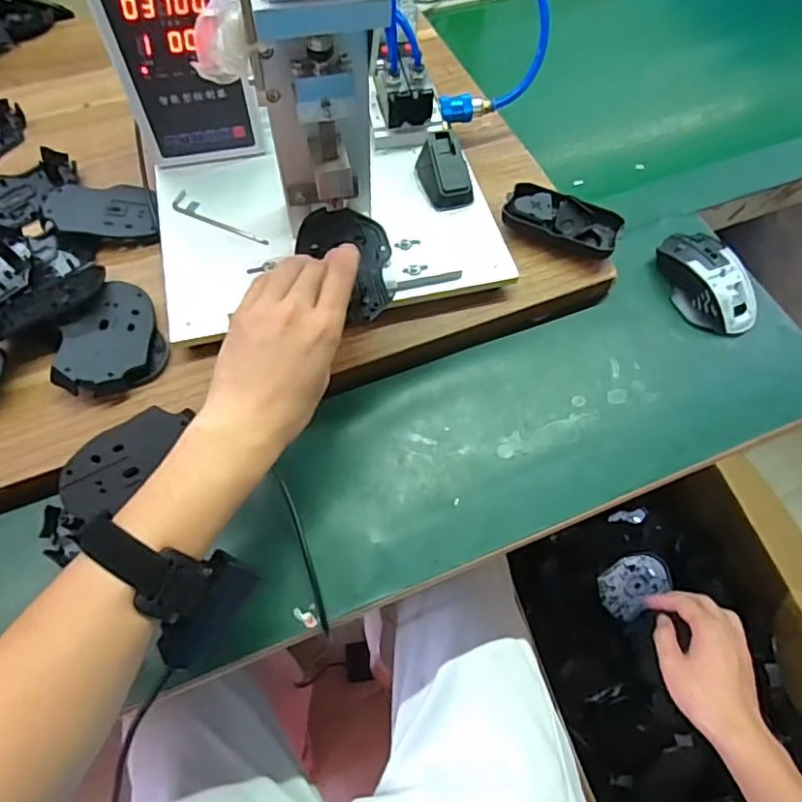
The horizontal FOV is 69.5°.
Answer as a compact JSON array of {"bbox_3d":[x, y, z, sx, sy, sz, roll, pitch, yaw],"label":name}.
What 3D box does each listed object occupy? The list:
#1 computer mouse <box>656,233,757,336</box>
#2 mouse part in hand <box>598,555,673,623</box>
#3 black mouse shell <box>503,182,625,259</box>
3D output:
[{"bbox_3d":[0.297,-0.117,0.557,0.063,0.035,0.109,-14,65,-9],"label":"computer mouse"},{"bbox_3d":[0.324,0.256,0.801,0.106,0.020,0.071,-25,49,-13],"label":"mouse part in hand"},{"bbox_3d":[0.153,-0.170,0.552,0.107,0.031,0.040,19,64,7],"label":"black mouse shell"}]

